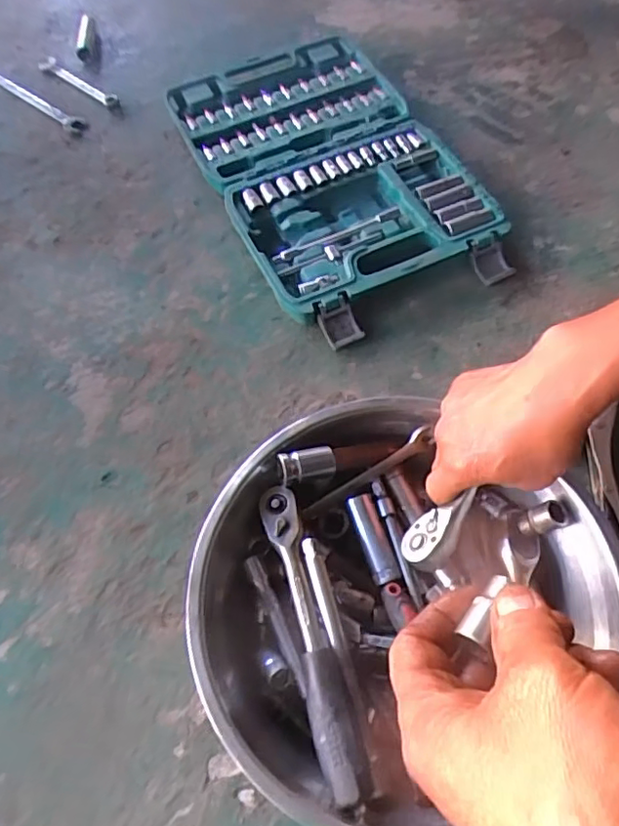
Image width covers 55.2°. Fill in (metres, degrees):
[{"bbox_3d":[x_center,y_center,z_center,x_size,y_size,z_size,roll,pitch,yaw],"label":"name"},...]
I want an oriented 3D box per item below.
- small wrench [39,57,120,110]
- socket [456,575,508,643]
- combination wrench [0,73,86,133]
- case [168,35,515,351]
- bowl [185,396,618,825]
[{"bbox_3d":[-0.284,-0.407,0.731,0.133,0.010,0.022,36,68,20],"label":"small wrench"},{"bbox_3d":[0.067,0.075,0.229,0.010,0.008,0.028,27,59,16],"label":"socket"},{"bbox_3d":[-0.343,-0.387,0.722,0.185,0.015,0.021,34,68,19],"label":"combination wrench"},{"bbox_3d":[0.025,-0.263,0.642,0.248,0.043,0.399,-24,63,-10],"label":"case"},{"bbox_3d":[0.051,0.130,0.407,0.252,0.073,0.255,-1,61,2],"label":"bowl"}]

